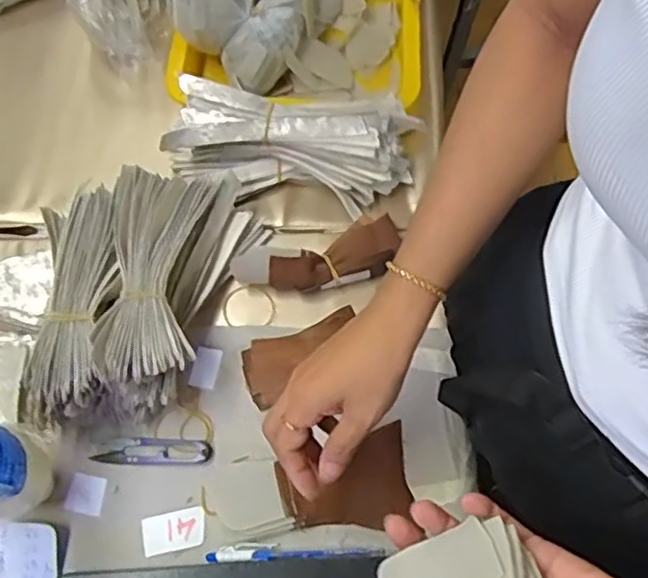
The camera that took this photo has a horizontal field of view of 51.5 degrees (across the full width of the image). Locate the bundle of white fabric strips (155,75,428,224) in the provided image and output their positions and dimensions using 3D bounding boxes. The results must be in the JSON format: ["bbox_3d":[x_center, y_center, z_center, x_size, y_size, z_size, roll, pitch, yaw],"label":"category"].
[{"bbox_3d":[-0.031,-0.145,0.651,0.227,0.073,0.099,10,68,6],"label":"bundle of white fabric strips"}]

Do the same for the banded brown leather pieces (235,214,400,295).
[{"bbox_3d":[-0.006,-0.028,0.612,0.151,0.043,0.051,-14,67,-4],"label":"banded brown leather pieces"}]

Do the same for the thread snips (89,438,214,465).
[{"bbox_3d":[-0.145,0.137,0.566,0.100,0.005,0.022,0,67,2],"label":"thread snips"}]

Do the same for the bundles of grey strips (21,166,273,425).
[{"bbox_3d":[-0.163,0.003,0.580,0.173,0.085,0.237,7,67,4],"label":"bundles of grey strips"}]

